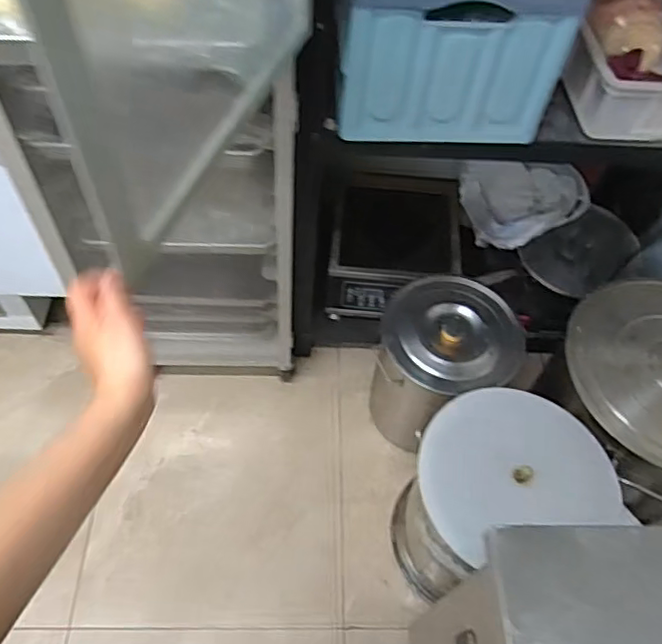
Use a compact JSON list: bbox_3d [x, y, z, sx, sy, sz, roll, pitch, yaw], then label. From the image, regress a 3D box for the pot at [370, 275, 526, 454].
[{"bbox_3d":[0.265,0.101,1.502,0.305,0.362,0.279,1,56,-2],"label":"pot"}]

